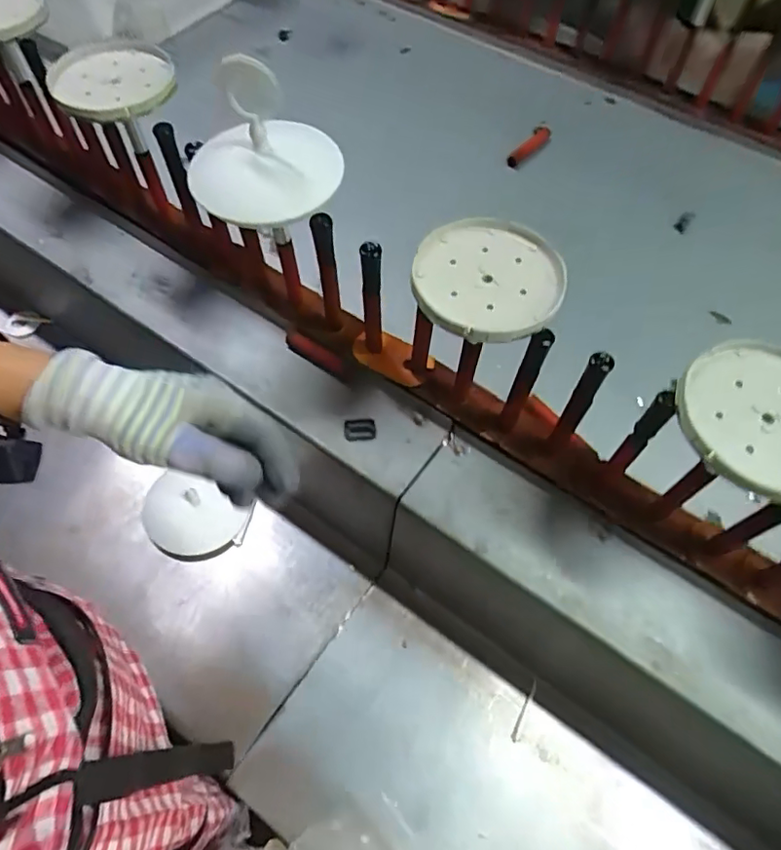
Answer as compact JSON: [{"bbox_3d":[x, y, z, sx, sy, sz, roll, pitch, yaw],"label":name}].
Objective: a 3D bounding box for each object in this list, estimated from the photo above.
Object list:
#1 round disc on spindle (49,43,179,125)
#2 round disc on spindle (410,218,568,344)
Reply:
[{"bbox_3d":[-0.257,-0.323,0.527,0.109,0.025,0.111,2,56,-3],"label":"round disc on spindle"},{"bbox_3d":[0.070,-0.109,0.417,0.108,0.017,0.109,2,56,-3],"label":"round disc on spindle"}]

